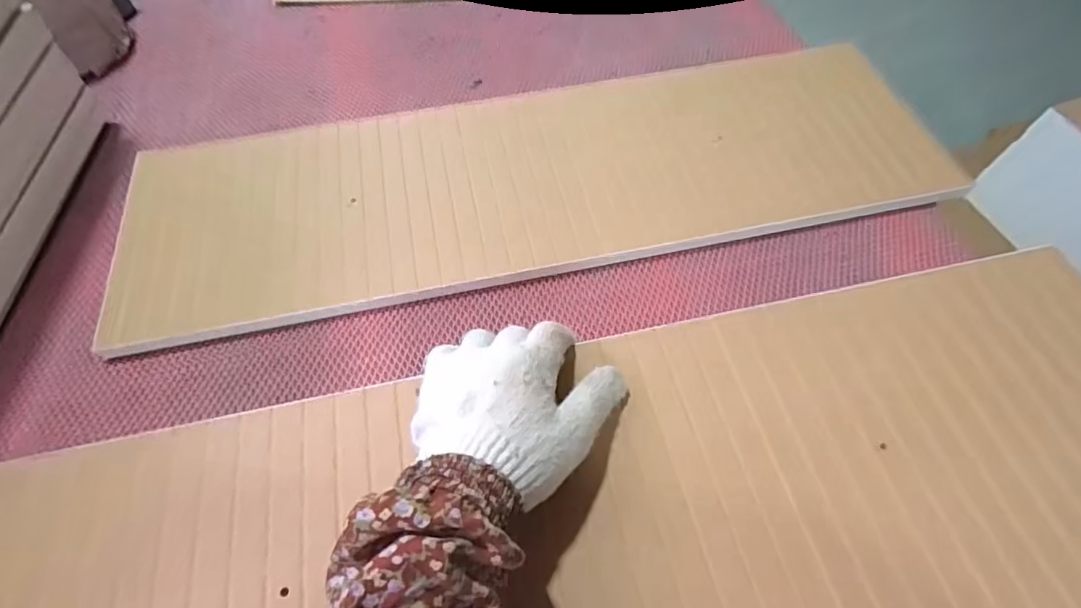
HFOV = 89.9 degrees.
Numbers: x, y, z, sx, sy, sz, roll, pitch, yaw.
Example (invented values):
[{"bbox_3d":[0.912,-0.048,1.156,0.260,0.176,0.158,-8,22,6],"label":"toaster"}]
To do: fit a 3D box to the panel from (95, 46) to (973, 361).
[{"bbox_3d":[-0.009,-0.127,0.514,0.734,0.023,0.227,-11,60,-6],"label":"panel"}]

